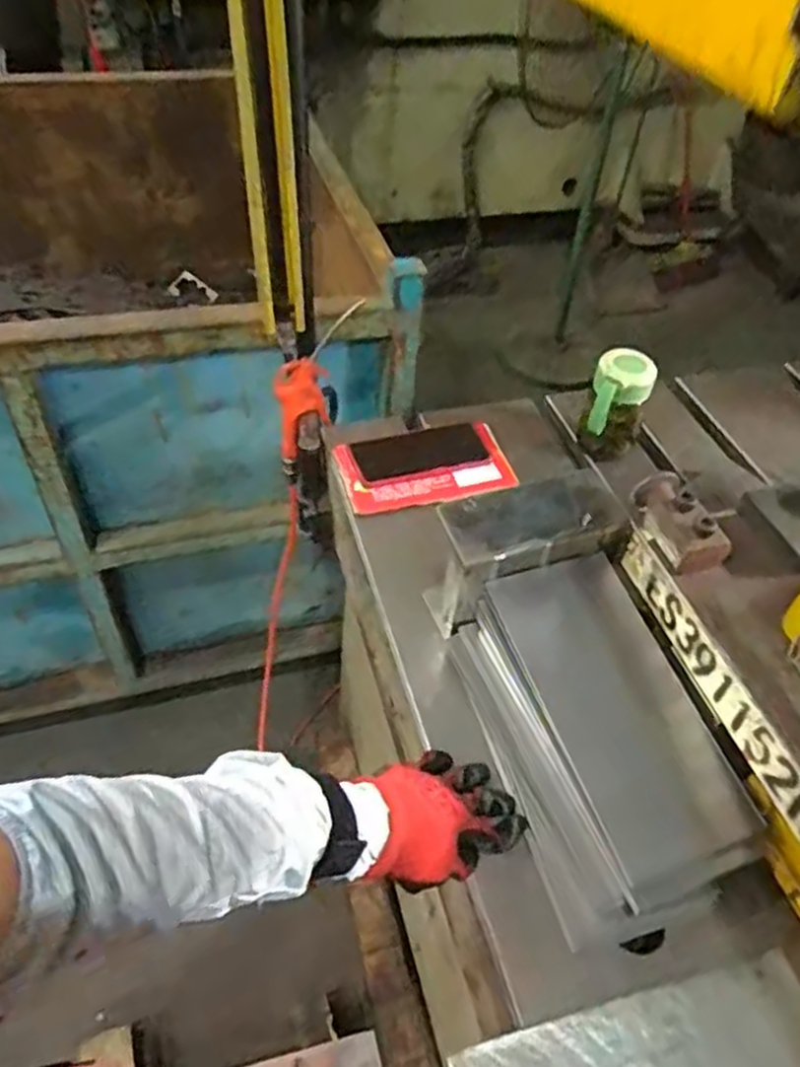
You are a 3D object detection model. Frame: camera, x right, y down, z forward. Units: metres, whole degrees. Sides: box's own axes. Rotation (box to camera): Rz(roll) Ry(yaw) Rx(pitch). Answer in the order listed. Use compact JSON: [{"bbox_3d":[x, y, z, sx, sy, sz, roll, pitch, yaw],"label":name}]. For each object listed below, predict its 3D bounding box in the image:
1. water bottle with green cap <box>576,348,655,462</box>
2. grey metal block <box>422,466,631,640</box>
[{"bbox_3d":[0.252,-0.142,0.878,0.066,0.129,0.065,21,49,14],"label":"water bottle with green cap"},{"bbox_3d":[0.112,0.023,0.704,0.170,0.136,0.076,-14,50,-18],"label":"grey metal block"}]

